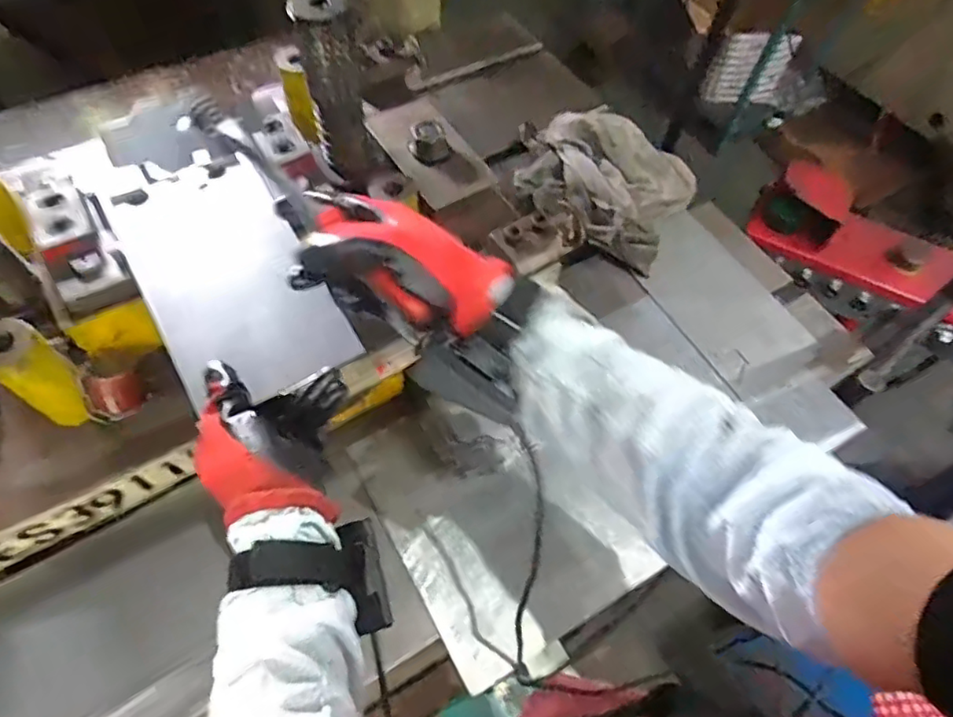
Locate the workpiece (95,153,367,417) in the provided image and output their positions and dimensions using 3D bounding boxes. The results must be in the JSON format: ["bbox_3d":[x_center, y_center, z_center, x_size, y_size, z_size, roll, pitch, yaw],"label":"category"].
[{"bbox_3d":[-0.196,-0.068,0.466,0.119,0.008,0.227,-28,69,-16],"label":"workpiece"}]

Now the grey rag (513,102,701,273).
[{"bbox_3d":[0.166,-0.234,0.784,0.214,0.074,0.187,28,62,14],"label":"grey rag"}]

